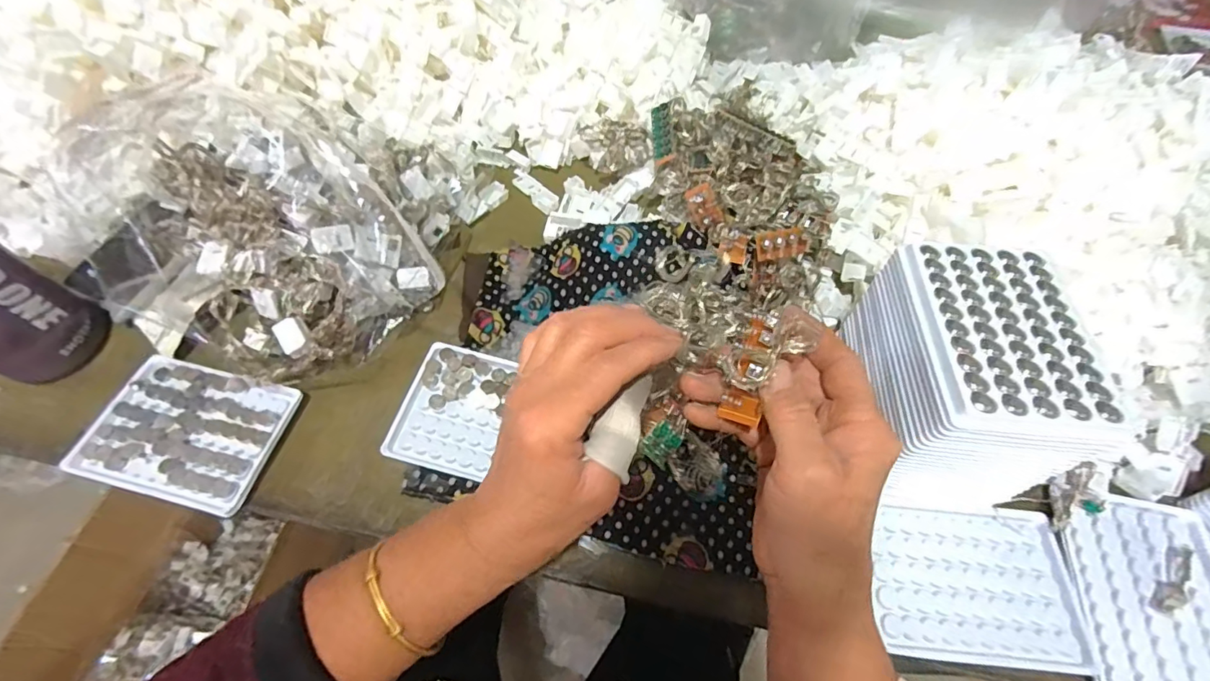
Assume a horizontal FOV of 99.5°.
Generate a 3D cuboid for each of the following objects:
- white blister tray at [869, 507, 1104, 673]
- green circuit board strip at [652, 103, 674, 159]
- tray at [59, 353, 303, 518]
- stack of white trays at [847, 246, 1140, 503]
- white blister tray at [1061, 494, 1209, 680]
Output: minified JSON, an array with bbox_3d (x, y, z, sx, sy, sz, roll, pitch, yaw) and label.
[{"bbox_3d":[0.239,0.157,0.334,0.126,0.011,0.092,5,59,2],"label":"white blister tray"},{"bbox_3d":[0.055,-0.202,0.497,0.021,0.006,0.064,-9,66,26],"label":"green circuit board strip"},{"bbox_3d":[-0.302,0.065,0.371,0.128,0.012,0.093,12,59,6],"label":"tray"},{"bbox_3d":[0.224,0.028,0.338,0.097,0.118,0.141,1,59,0],"label":"stack of white trays"},{"bbox_3d":[0.351,0.163,0.324,0.094,0.005,0.130,11,59,5],"label":"white blister tray"}]

